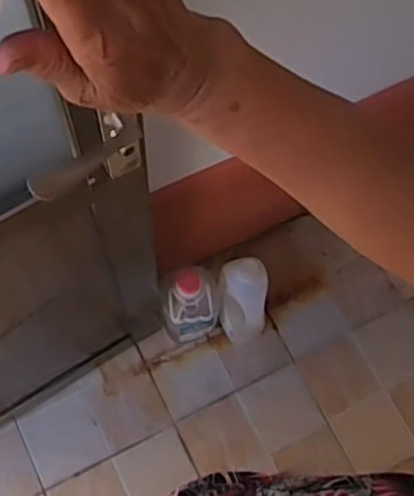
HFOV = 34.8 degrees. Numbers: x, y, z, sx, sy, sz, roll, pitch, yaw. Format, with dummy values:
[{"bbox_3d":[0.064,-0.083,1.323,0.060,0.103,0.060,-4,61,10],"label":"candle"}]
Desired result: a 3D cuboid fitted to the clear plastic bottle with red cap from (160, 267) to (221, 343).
[{"bbox_3d":[-0.029,0.120,1.399,0.124,0.256,0.124,1,70,-2],"label":"clear plastic bottle with red cap"}]

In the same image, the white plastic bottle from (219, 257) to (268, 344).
[{"bbox_3d":[0.076,0.122,1.401,0.097,0.249,0.111,-3,70,-3],"label":"white plastic bottle"}]

